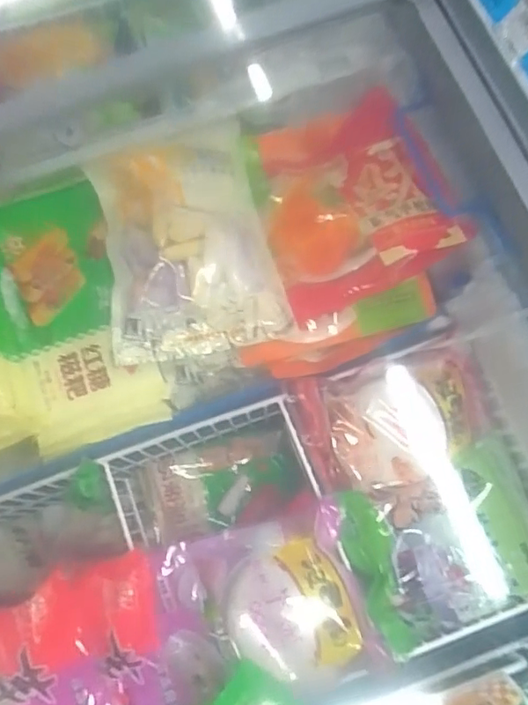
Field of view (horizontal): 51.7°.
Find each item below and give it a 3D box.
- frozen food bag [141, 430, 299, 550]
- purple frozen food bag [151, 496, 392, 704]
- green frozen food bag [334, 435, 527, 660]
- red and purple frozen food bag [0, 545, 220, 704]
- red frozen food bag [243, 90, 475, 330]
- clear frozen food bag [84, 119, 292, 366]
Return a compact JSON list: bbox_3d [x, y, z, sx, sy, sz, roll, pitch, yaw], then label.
[{"bbox_3d":[-0.055,0.160,0.645,0.179,0.040,0.100,-14,75,-3],"label":"frozen food bag"},{"bbox_3d":[-0.004,0.240,0.506,0.197,0.047,0.157,-14,75,-3],"label":"purple frozen food bag"},{"bbox_3d":[0.186,0.191,0.550,0.196,0.029,0.152,-19,76,-4],"label":"green frozen food bag"},{"bbox_3d":[-0.172,0.296,0.487,0.254,0.066,0.178,-22,76,-4],"label":"red and purple frozen food bag"},{"bbox_3d":[0.084,-0.159,0.559,0.176,0.079,0.222,-16,76,-3],"label":"red frozen food bag"},{"bbox_3d":[-0.081,-0.112,0.550,0.165,0.060,0.234,-15,75,-3],"label":"clear frozen food bag"}]

